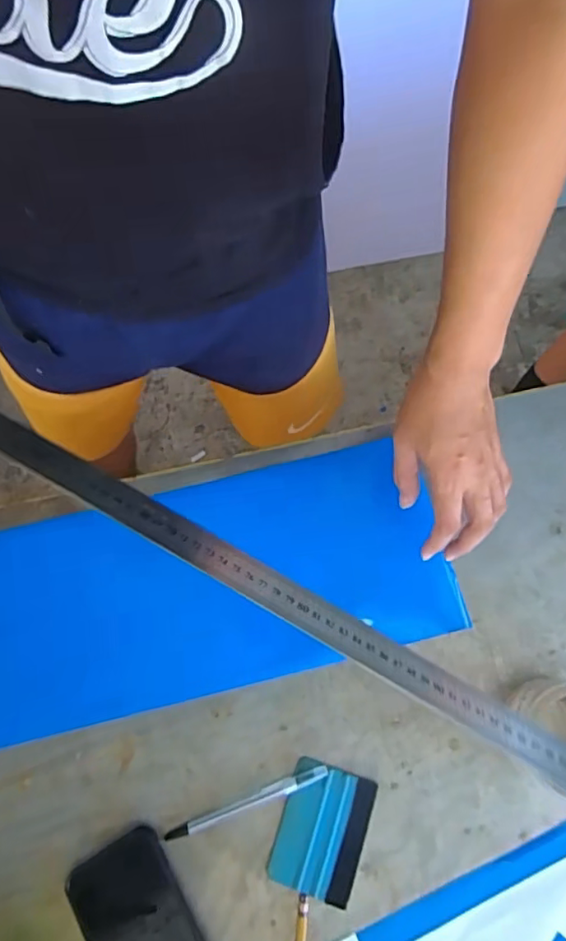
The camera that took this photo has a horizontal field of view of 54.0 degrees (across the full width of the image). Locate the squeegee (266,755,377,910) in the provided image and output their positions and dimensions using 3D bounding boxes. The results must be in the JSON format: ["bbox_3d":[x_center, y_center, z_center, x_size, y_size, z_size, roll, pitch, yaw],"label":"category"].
[{"bbox_3d":[0.034,0.309,0.476,0.073,0.005,0.097,16,74,6],"label":"squeegee"}]

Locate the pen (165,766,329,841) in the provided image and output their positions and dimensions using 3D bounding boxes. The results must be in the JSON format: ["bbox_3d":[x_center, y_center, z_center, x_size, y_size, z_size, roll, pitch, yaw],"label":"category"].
[{"bbox_3d":[-0.031,0.289,0.481,0.146,0.012,0.013,-21,74,-5],"label":"pen"}]

